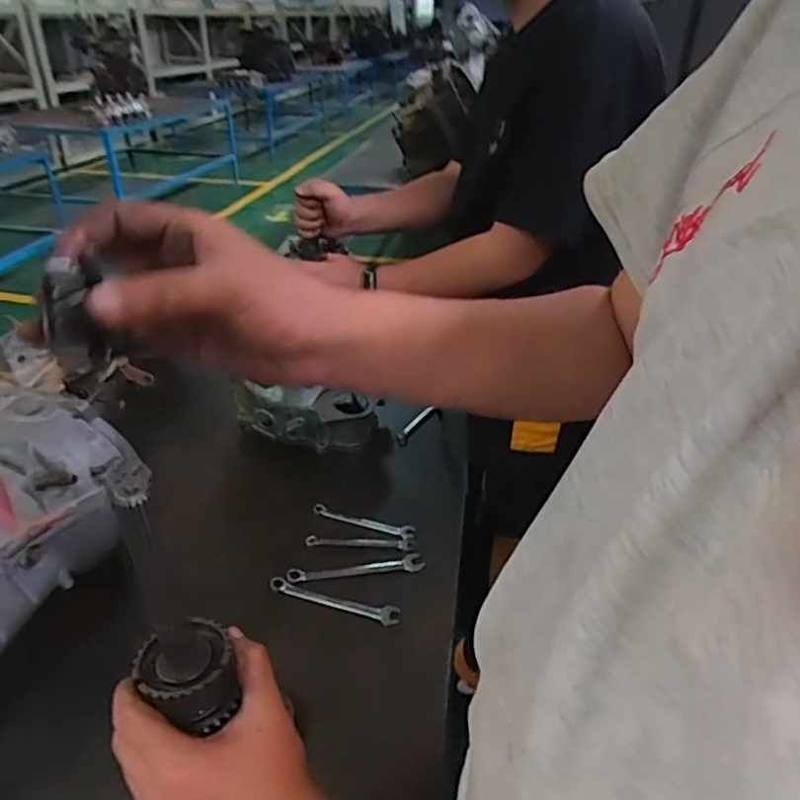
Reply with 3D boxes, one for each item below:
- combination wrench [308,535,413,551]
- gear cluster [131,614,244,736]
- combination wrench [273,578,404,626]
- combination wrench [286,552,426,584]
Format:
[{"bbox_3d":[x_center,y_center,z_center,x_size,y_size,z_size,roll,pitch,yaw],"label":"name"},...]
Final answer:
[{"bbox_3d":[-0.062,0.219,0.955,0.162,0.011,0.024,1,31,1],"label":"combination wrench"},{"bbox_3d":[-0.131,0.169,0.385,0.052,0.034,0.057,-15,35,-24],"label":"gear cluster"},{"bbox_3d":[-0.093,0.275,0.861,0.189,0.009,0.025,10,33,15],"label":"combination wrench"},{"bbox_3d":[-0.064,0.246,0.911,0.196,0.012,0.031,-4,32,-7],"label":"combination wrench"}]

